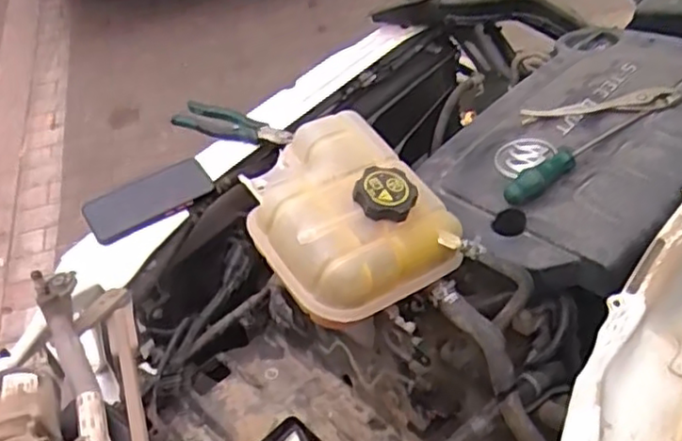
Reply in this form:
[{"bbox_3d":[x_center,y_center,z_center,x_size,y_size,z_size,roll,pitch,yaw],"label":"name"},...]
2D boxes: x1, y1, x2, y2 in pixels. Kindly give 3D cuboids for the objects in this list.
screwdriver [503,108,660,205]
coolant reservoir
[{"bbox_3d":[0.275,-0.081,0.789,0.248,0.027,0.027,-32,50,-22],"label":"screwdriver"},{"bbox_3d":[-0.005,-0.005,0.741,0.179,0.103,0.229,-27,49,-18],"label":"coolant reservoir"}]

